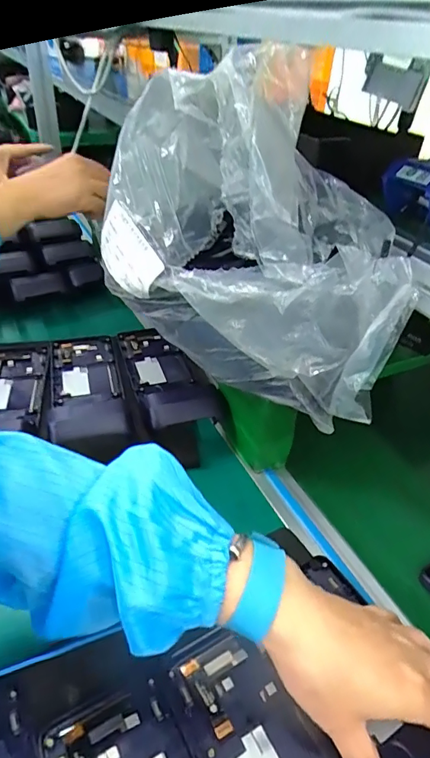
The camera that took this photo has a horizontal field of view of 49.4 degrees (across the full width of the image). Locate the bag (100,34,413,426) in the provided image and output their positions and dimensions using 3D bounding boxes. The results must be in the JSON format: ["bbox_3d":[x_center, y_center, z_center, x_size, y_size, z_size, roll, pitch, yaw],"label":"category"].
[{"bbox_3d":[0.039,-0.122,0.401,0.263,0.218,0.190,21,41,18],"label":"bag"}]

